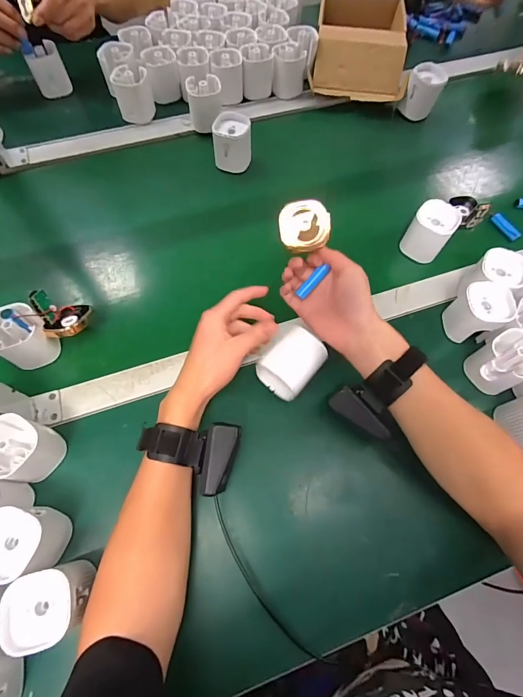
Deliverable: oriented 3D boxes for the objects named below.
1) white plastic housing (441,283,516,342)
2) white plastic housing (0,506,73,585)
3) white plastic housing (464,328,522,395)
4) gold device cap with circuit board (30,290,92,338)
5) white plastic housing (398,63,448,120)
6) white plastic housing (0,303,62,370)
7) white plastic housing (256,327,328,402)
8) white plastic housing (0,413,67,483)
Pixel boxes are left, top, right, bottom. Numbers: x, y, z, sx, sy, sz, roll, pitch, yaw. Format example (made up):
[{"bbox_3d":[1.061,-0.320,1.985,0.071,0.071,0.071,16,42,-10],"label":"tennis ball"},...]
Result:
[{"bbox_3d":[0.267,-0.044,0.448,0.057,0.063,0.058,0,64,-4],"label":"white plastic housing"},{"bbox_3d":[-0.220,0.178,0.330,0.056,0.058,0.057,6,64,-1],"label":"white plastic housing"},{"bbox_3d":[0.284,0.016,0.418,0.052,0.063,0.055,-29,69,-16],"label":"white plastic housing"},{"bbox_3d":[-0.235,-0.044,0.426,0.053,0.040,0.051,1,64,-3],"label":"gold device cap with circuit board"},{"bbox_3d":[0.289,-0.461,0.641,0.059,0.064,0.055,23,65,8],"label":"white plastic housing"},{"bbox_3d":[-0.282,-0.013,0.424,0.054,0.061,0.056,1,64,-3],"label":"white plastic housing"},{"bbox_3d":[0.036,0.017,0.412,0.052,0.054,0.066,39,68,14],"label":"white plastic housing"},{"bbox_3d":[-0.245,0.104,0.368,0.060,0.061,0.057,25,65,9],"label":"white plastic housing"}]

